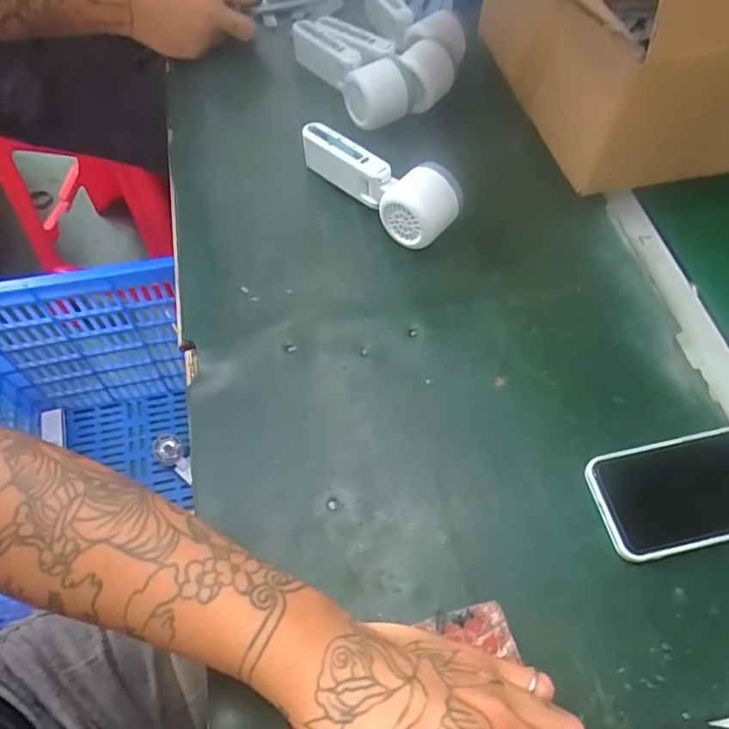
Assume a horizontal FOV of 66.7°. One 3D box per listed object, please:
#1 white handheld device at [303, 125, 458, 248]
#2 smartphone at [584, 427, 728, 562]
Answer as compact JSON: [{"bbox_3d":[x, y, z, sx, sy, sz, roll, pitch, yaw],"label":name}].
[{"bbox_3d":[0.019,-0.178,0.511,0.078,0.047,0.162,-35,67,-18],"label":"white handheld device"},{"bbox_3d":[0.238,0.087,0.393,0.147,0.015,0.074,-11,61,-7],"label":"smartphone"}]

